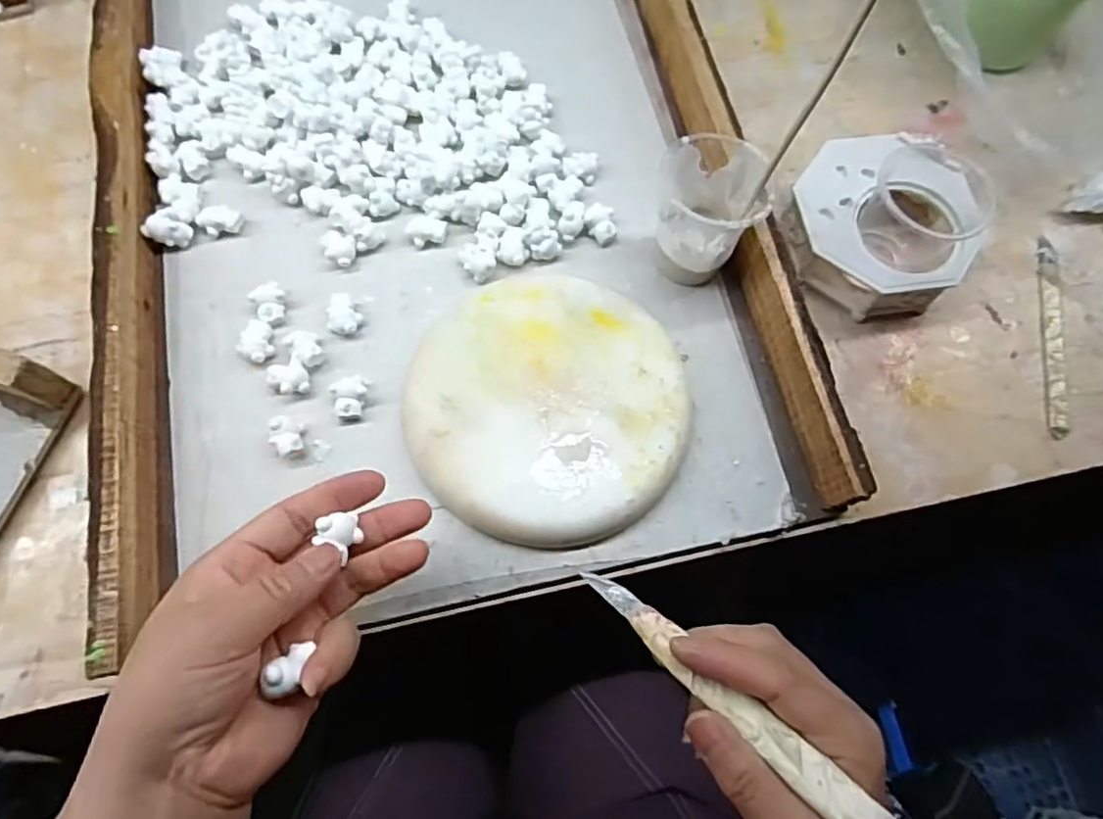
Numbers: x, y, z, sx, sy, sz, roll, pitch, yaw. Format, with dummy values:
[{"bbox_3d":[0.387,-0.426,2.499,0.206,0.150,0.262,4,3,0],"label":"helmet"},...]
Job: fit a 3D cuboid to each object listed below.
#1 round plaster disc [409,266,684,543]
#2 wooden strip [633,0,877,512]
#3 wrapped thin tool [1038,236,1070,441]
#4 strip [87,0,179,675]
[{"bbox_3d":[-0.002,-0.003,0.382,0.156,0.023,0.159,1,71,-2],"label":"round plaster disc"},{"bbox_3d":[0.102,-0.213,0.449,0.023,0.048,0.570,-12,72,-6],"label":"wooden strip"},{"bbox_3d":[0.331,-0.050,0.428,0.016,0.004,0.146,11,71,2],"label":"wrapped thin tool"},{"bbox_3d":[-0.267,-0.141,0.413,0.021,0.045,0.565,-11,71,-6],"label":"strip"}]

